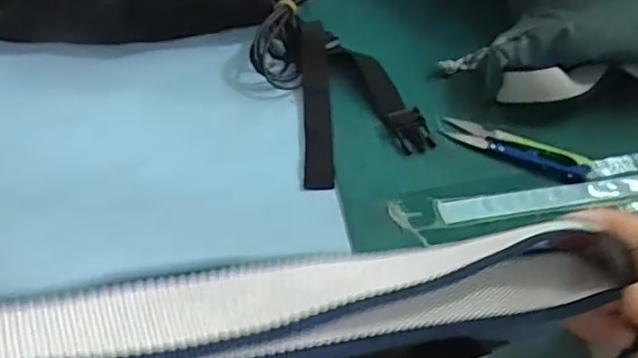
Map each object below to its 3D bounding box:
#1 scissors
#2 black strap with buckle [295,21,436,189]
[{"bbox_3d":[0.158,-0.027,0.496,0.118,0.011,0.024,22,53,16],"label":"scissors"},{"bbox_3d":[0.035,-0.073,0.519,0.101,0.023,0.170,-3,50,-4],"label":"black strap with buckle"}]

